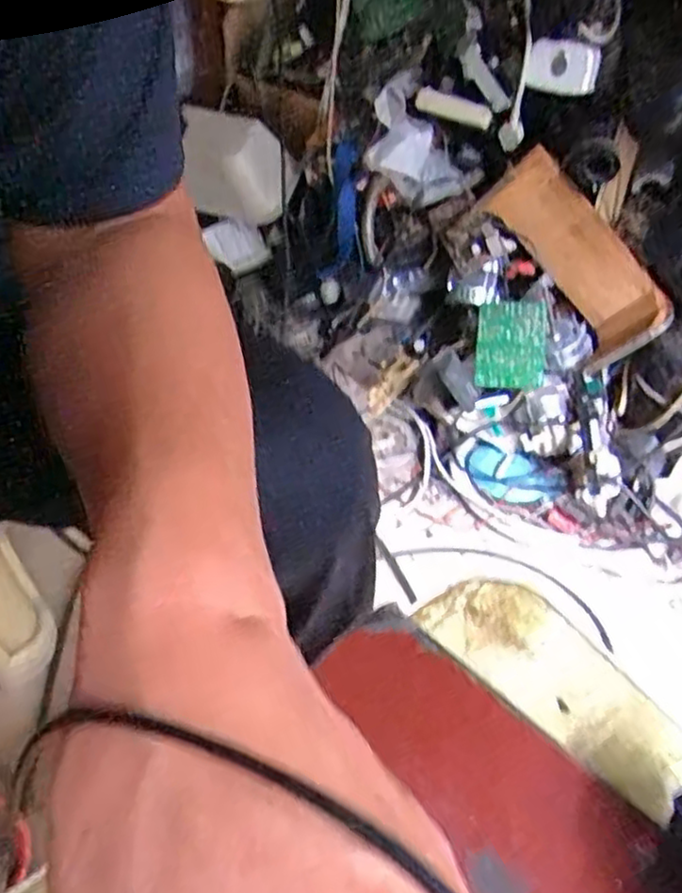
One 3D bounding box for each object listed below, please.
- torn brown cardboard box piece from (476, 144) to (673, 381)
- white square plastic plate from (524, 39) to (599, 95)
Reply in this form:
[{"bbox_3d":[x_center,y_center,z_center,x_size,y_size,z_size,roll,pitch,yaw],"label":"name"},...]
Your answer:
[{"bbox_3d":[0.320,-0.258,1.022,0.094,0.124,0.301,-32,84,-32],"label":"torn brown cardboard box piece"},{"bbox_3d":[0.282,-0.480,0.923,0.086,0.057,0.020,16,25,11],"label":"white square plastic plate"}]

